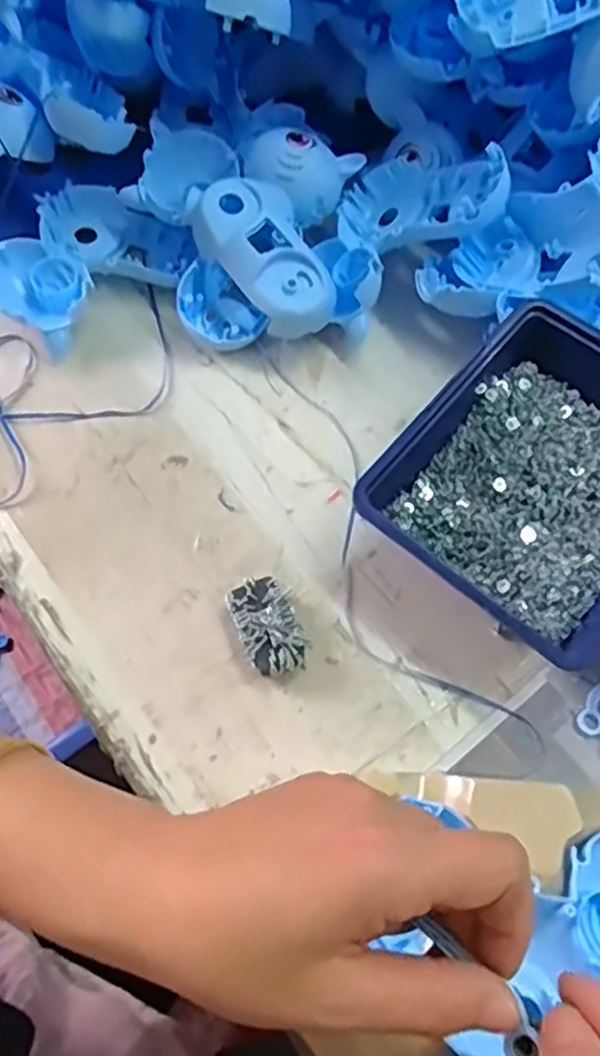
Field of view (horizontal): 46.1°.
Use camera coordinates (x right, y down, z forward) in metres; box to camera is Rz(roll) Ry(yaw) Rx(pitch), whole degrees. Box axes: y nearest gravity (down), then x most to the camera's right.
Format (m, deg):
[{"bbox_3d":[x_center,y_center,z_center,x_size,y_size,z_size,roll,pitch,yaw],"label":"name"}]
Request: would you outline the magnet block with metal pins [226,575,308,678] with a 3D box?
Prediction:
[{"bbox_3d":[-0.018,0.053,0.382,0.032,0.021,0.054,-19,64,-9],"label":"magnet block with metal pins"}]

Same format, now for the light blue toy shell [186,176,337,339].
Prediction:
[{"bbox_3d":[-0.021,-0.183,0.463,0.069,0.037,0.117,-35,84,-16],"label":"light blue toy shell"}]

